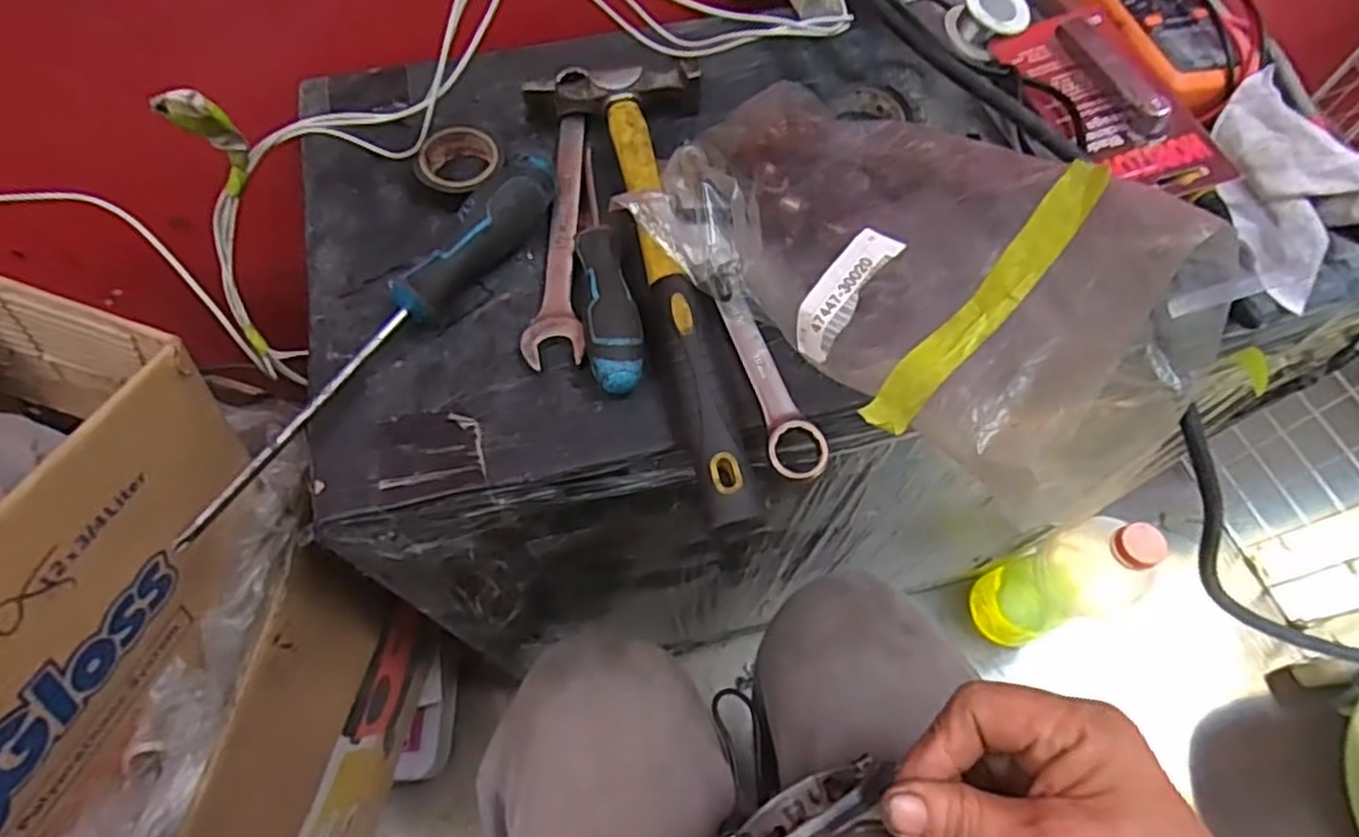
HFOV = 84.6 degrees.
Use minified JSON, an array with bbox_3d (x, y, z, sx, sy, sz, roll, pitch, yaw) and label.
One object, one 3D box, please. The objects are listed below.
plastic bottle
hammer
[{"bbox_3d":[0.408,0.177,0.806,0.079,0.327,0.083,0,64,-1],"label":"plastic bottle"},{"bbox_3d":[-0.022,-0.082,0.383,0.095,0.031,0.286,-6,64,-4],"label":"hammer"}]

